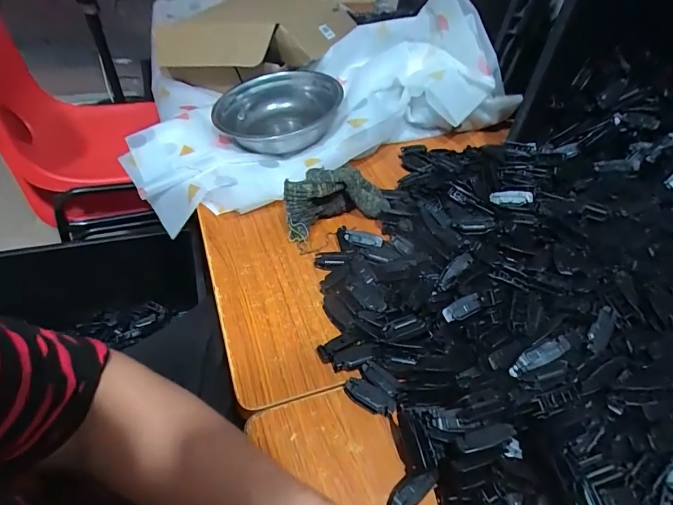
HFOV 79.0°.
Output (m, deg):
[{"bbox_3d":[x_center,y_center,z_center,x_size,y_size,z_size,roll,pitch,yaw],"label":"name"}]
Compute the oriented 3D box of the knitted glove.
[{"bbox_3d":[0.001,-0.076,0.542,0.148,0.078,0.076,-12,48,-17],"label":"knitted glove"}]

